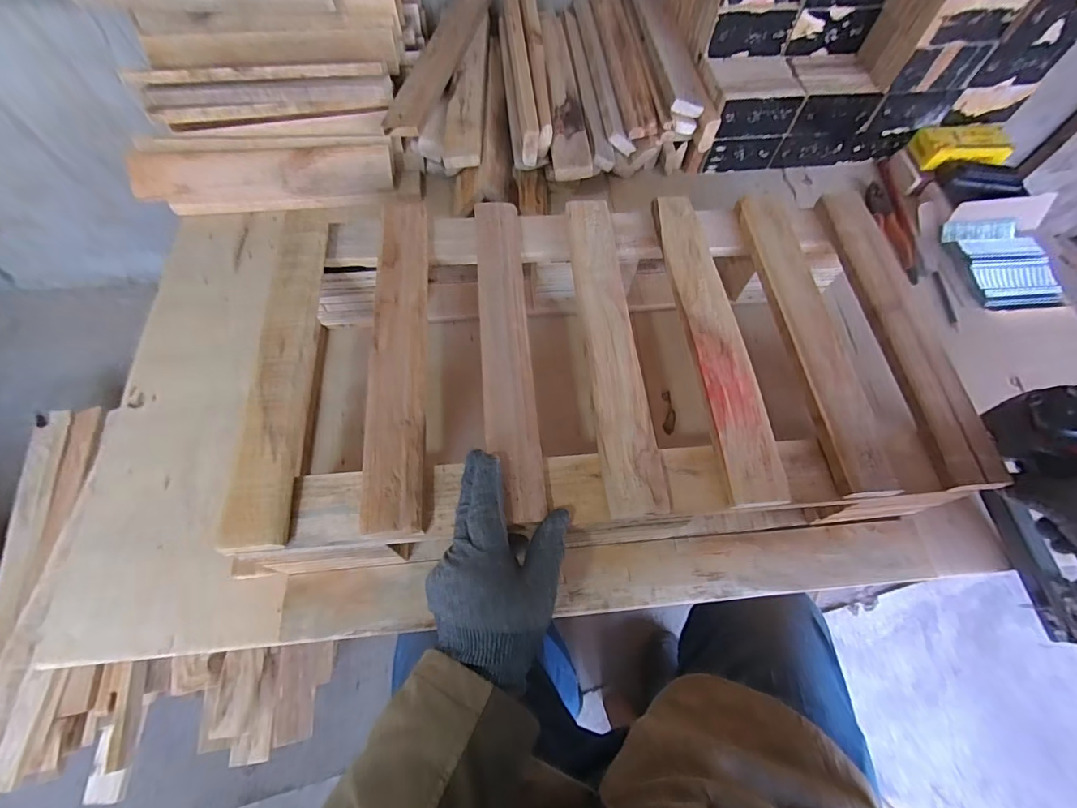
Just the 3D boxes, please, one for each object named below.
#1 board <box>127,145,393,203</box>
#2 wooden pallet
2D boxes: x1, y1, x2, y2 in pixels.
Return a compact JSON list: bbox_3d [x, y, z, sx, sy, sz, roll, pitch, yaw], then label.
[{"bbox_3d":[-0.383,-0.323,0.654,0.343,0.015,0.064,-6,106,-5],"label":"board"},{"bbox_3d":[0.070,-0.044,0.490,0.633,0.127,0.353,-5,64,-4],"label":"wooden pallet"}]

